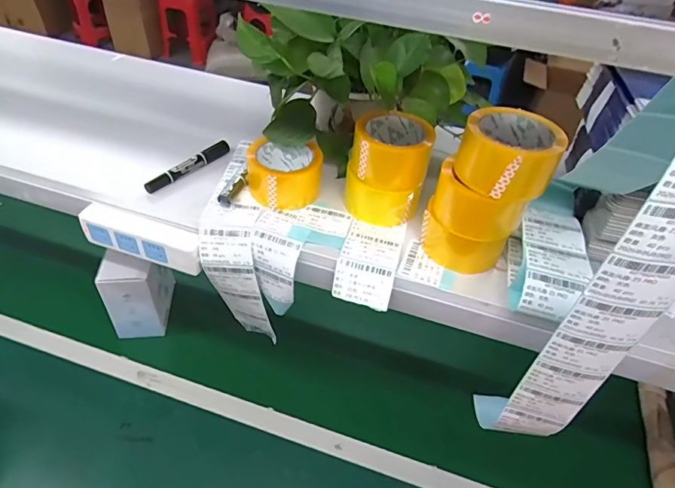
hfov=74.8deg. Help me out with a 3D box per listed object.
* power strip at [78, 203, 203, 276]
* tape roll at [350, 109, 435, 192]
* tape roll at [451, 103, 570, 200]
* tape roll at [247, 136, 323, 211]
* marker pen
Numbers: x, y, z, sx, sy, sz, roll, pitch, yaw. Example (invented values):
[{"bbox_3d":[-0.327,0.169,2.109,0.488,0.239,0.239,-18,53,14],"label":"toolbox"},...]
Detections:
[{"bbox_3d":[-0.260,-0.008,0.592,0.172,0.047,0.038,16,45,9],"label":"power strip"},{"bbox_3d":[0.071,-0.122,0.579,0.100,0.066,0.094,13,44,5],"label":"tape roll"},{"bbox_3d":[0.184,-0.098,0.470,0.094,0.063,0.096,4,44,-4],"label":"tape roll"},{"bbox_3d":[-0.073,-0.098,0.608,0.096,0.055,0.092,4,44,-4],"label":"tape roll"},{"bbox_3d":[-0.212,-0.113,0.636,0.018,0.017,0.141,31,49,23],"label":"marker pen"}]

